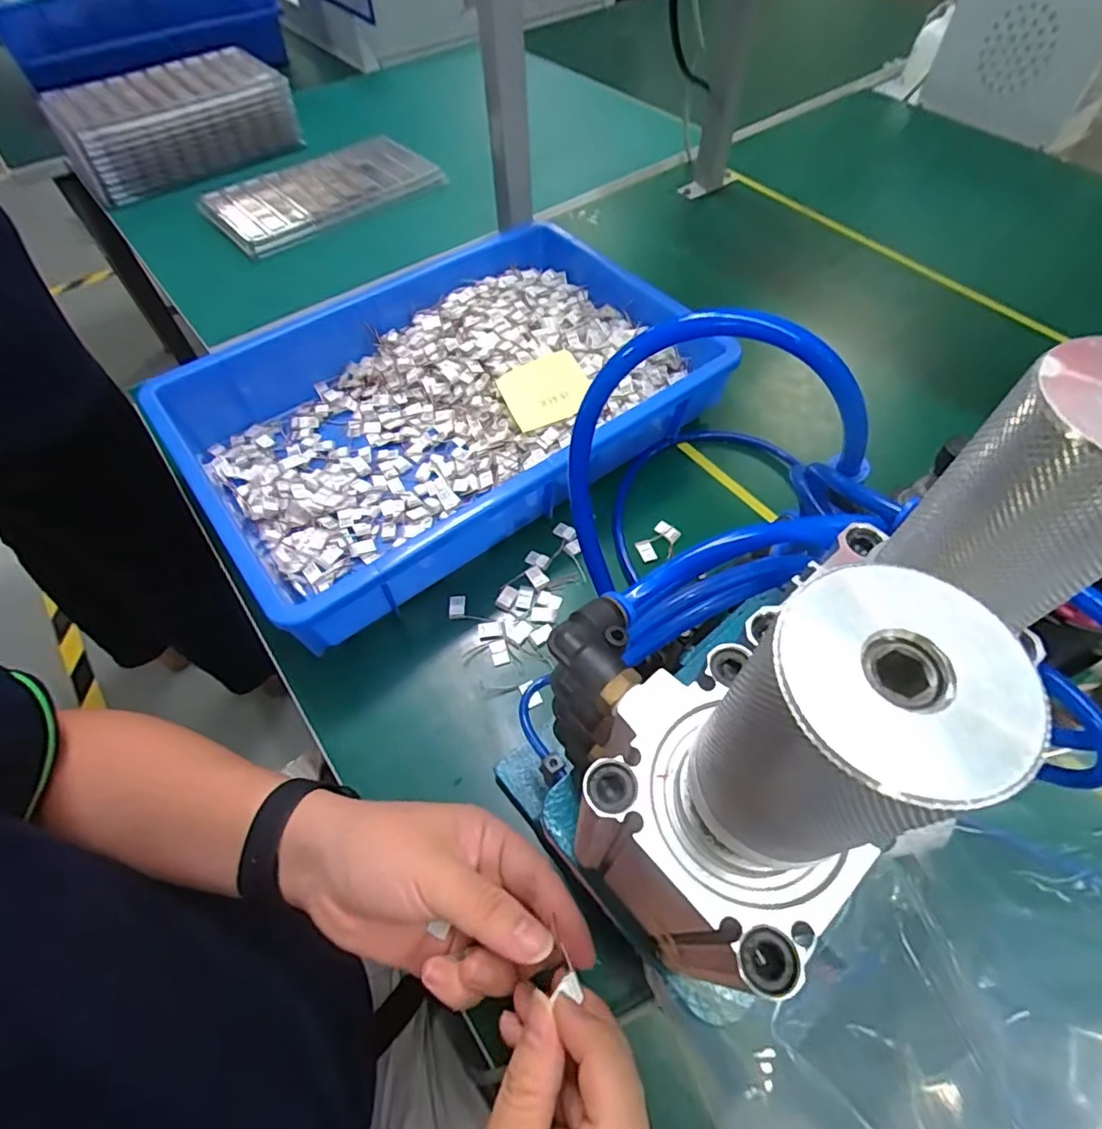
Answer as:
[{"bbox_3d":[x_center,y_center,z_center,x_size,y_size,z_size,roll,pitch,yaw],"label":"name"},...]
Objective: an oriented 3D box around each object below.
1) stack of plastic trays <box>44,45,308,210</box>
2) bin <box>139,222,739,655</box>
[{"bbox_3d":[-0.510,-0.607,0.809,0.299,0.099,0.148,-29,62,-16],"label":"stack of plastic trays"},{"bbox_3d":[-0.097,-0.155,0.531,0.424,0.077,0.318,-34,63,-19],"label":"bin"}]

